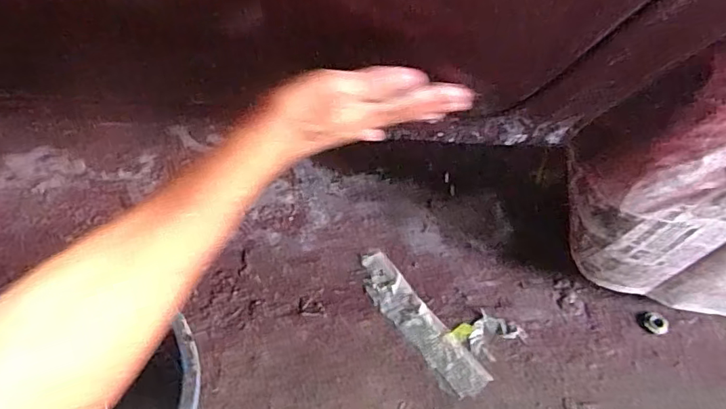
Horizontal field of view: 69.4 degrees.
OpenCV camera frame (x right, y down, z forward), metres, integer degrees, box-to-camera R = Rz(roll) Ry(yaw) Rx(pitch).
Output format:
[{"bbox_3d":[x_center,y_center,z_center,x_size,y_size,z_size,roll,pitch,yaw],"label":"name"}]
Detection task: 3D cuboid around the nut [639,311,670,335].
[{"bbox_3d":[0.419,0.169,0.752,0.035,0.011,0.034,-1,48,1],"label":"nut"}]

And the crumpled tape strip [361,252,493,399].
[{"bbox_3d":[0.075,0.166,0.752,0.058,0.004,0.253,-28,53,-22],"label":"crumpled tape strip"}]

